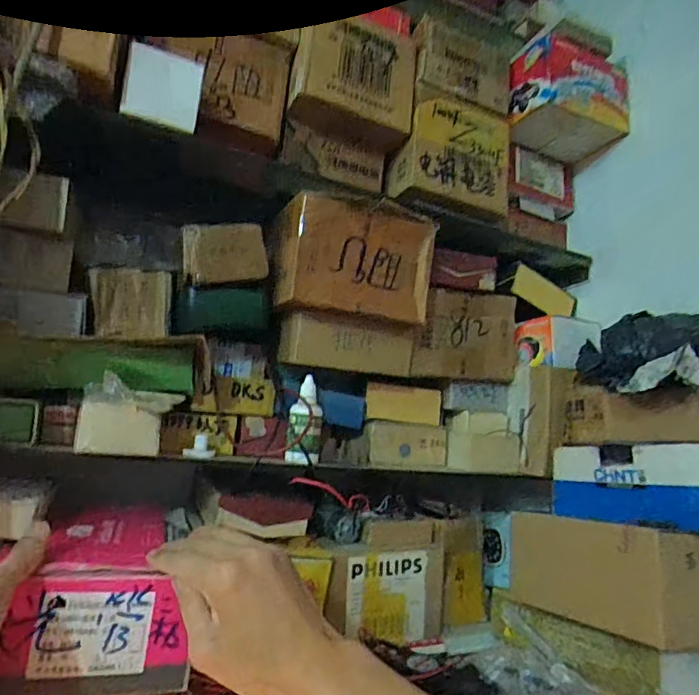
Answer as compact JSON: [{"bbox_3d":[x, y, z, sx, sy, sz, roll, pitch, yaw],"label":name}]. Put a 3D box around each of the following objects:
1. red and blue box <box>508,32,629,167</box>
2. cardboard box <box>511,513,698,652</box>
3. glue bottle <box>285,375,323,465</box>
[{"bbox_3d":[0.294,-0.331,0.718,0.153,0.104,0.099,10,-11,-28],"label":"red and blue box"},{"bbox_3d":[0.281,0.225,0.533,0.148,0.093,0.183,10,-11,-30],"label":"cardboard box"},{"bbox_3d":[-0.047,0.079,0.556,0.038,0.085,0.035,5,-10,-3],"label":"glue bottle"}]

